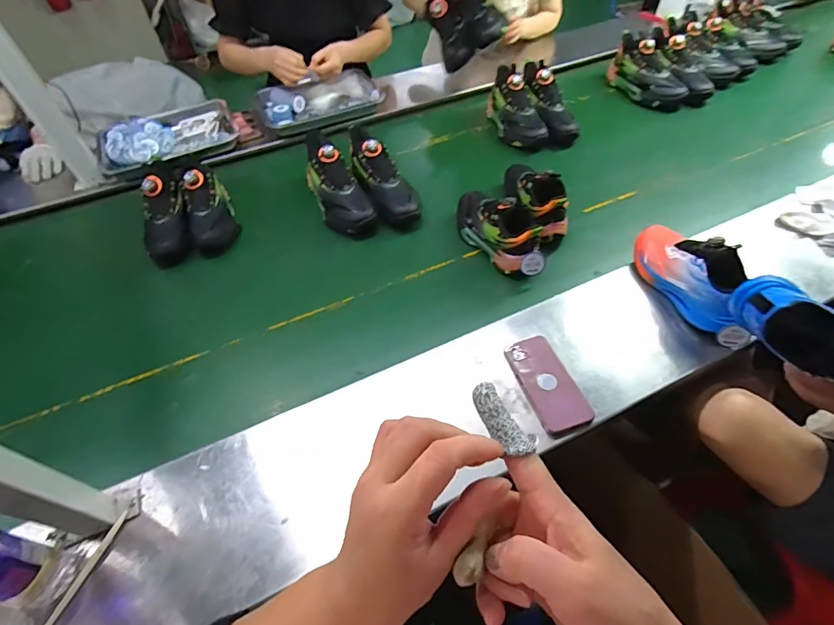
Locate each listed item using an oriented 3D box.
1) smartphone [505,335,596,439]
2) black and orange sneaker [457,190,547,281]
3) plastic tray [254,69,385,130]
[{"bbox_3d":[0.204,0.110,0.674,0.081,0.013,0.167,-18,54,-11],"label":"smartphone"},{"bbox_3d":[0.167,-0.180,0.861,0.088,0.115,0.252,-30,57,-19],"label":"black and orange sneaker"},{"bbox_3d":[-0.282,-0.617,1.238,0.348,0.061,0.225,-21,55,-14],"label":"plastic tray"}]

